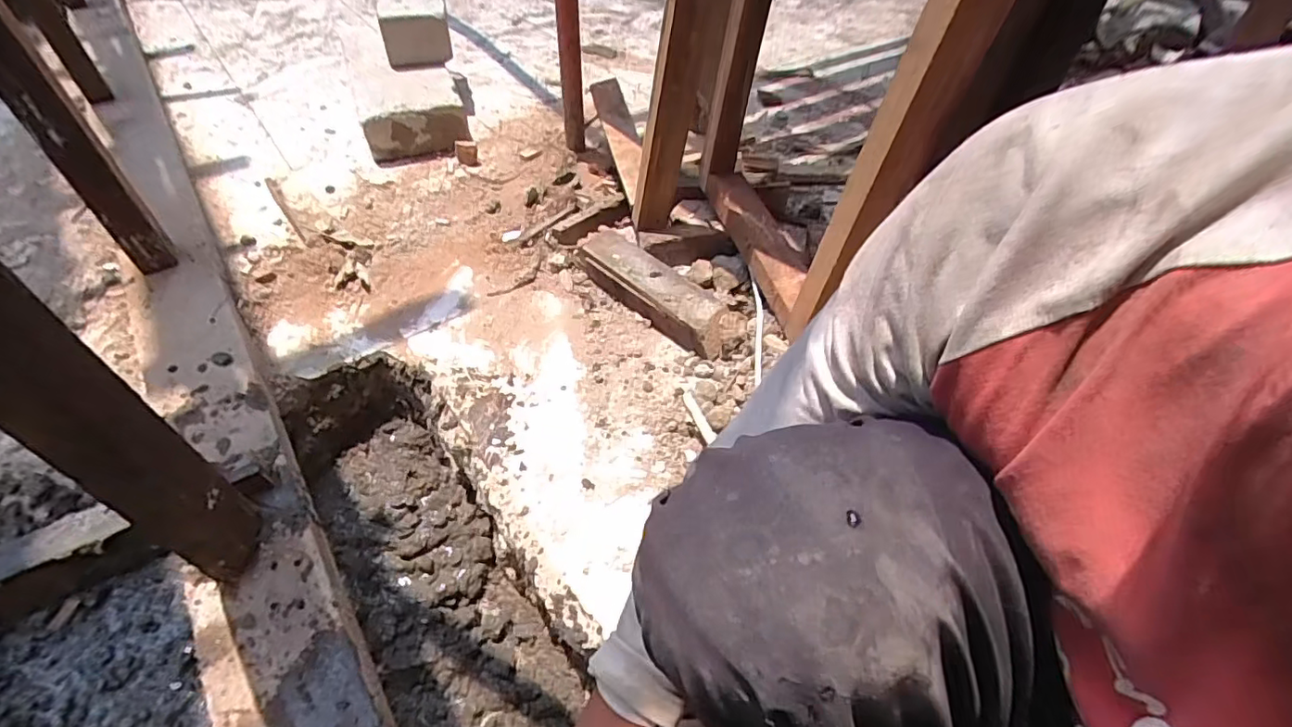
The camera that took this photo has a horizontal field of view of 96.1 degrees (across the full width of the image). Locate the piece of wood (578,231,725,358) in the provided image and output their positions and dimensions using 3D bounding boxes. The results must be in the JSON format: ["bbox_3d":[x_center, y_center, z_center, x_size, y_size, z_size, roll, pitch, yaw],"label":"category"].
[{"bbox_3d":[0.010,-0.118,0.903,0.265,0.069,0.089,35,55,25],"label":"piece of wood"}]

